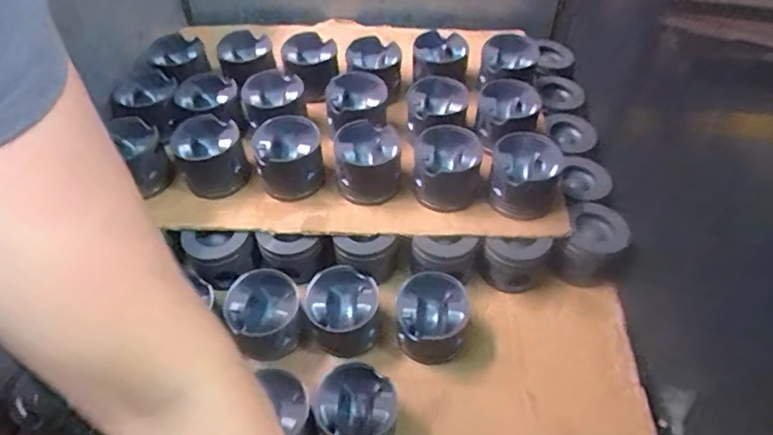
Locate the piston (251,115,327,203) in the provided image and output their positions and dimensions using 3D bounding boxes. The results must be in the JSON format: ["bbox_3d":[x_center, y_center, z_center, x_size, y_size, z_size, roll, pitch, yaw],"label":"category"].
[{"bbox_3d":[-0.130,-0.080,0.740,0.092,0.063,0.092,-5,49,-4],"label":"piston"}]

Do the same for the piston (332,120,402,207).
[{"bbox_3d":[-0.025,-0.075,0.752,0.085,0.070,0.097,-5,49,-5],"label":"piston"}]

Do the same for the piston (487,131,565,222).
[{"bbox_3d":[0.179,-0.051,0.714,0.089,0.072,0.094,12,50,10],"label":"piston"}]

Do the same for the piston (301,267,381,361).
[{"bbox_3d":[-0.056,0.118,0.687,0.089,0.070,0.091,0,49,0],"label":"piston"}]

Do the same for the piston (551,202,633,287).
[{"bbox_3d":[0.272,0.039,0.729,0.085,0.065,0.096,21,52,17],"label":"piston"}]

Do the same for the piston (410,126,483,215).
[{"bbox_3d":[0.081,-0.065,0.735,0.090,0.070,0.097,6,49,5],"label":"piston"}]

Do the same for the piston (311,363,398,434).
[{"bbox_3d":[-0.033,0.217,0.600,0.086,0.066,0.092,0,49,0],"label":"piston"}]

